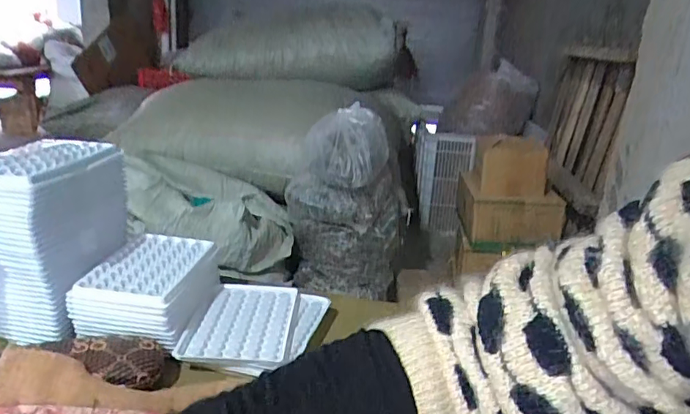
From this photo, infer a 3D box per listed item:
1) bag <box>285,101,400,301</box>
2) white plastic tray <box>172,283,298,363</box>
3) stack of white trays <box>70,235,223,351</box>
[{"bbox_3d":[-0.001,-0.022,1.831,0.386,0.571,0.357,6,19,4],"label":"bag"},{"bbox_3d":[-0.098,0.109,0.511,0.090,0.008,0.128,5,19,0],"label":"white plastic tray"},{"bbox_3d":[-0.188,0.075,0.521,0.101,0.046,0.122,6,19,4],"label":"stack of white trays"}]

